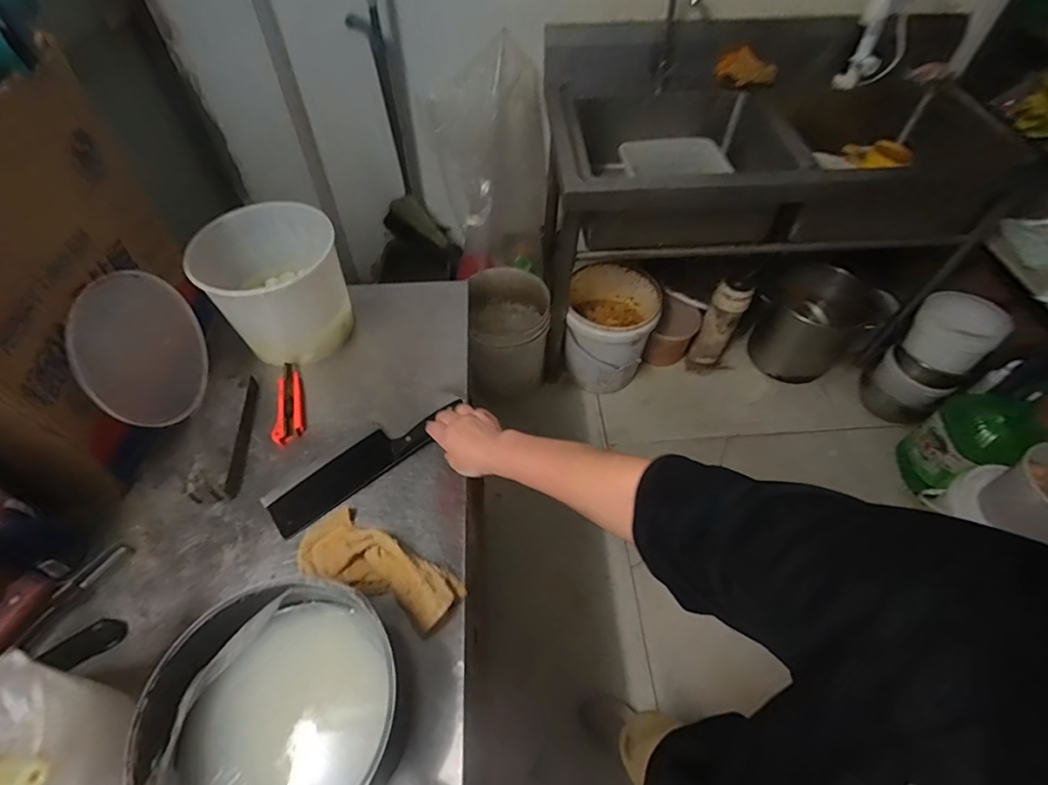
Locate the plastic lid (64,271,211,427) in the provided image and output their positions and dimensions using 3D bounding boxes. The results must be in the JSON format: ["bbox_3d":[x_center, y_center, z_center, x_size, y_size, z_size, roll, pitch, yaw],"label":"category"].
[{"bbox_3d":[-0.533,-0.060,0.714,0.009,0.197,0.206,-8,83,14],"label":"plastic lid"}]

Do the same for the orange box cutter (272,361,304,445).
[{"bbox_3d":[-0.361,0.011,0.785,0.040,0.019,0.151,-9,54,-7],"label":"orange box cutter"}]

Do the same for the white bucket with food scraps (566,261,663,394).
[{"bbox_3d":[0.292,-0.212,1.711,0.288,0.339,0.284,0,54,-1],"label":"white bucket with food scraps"}]

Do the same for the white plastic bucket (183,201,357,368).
[{"bbox_3d":[-0.390,-0.167,0.817,0.188,0.177,0.185,0,54,-1],"label":"white plastic bucket"}]

